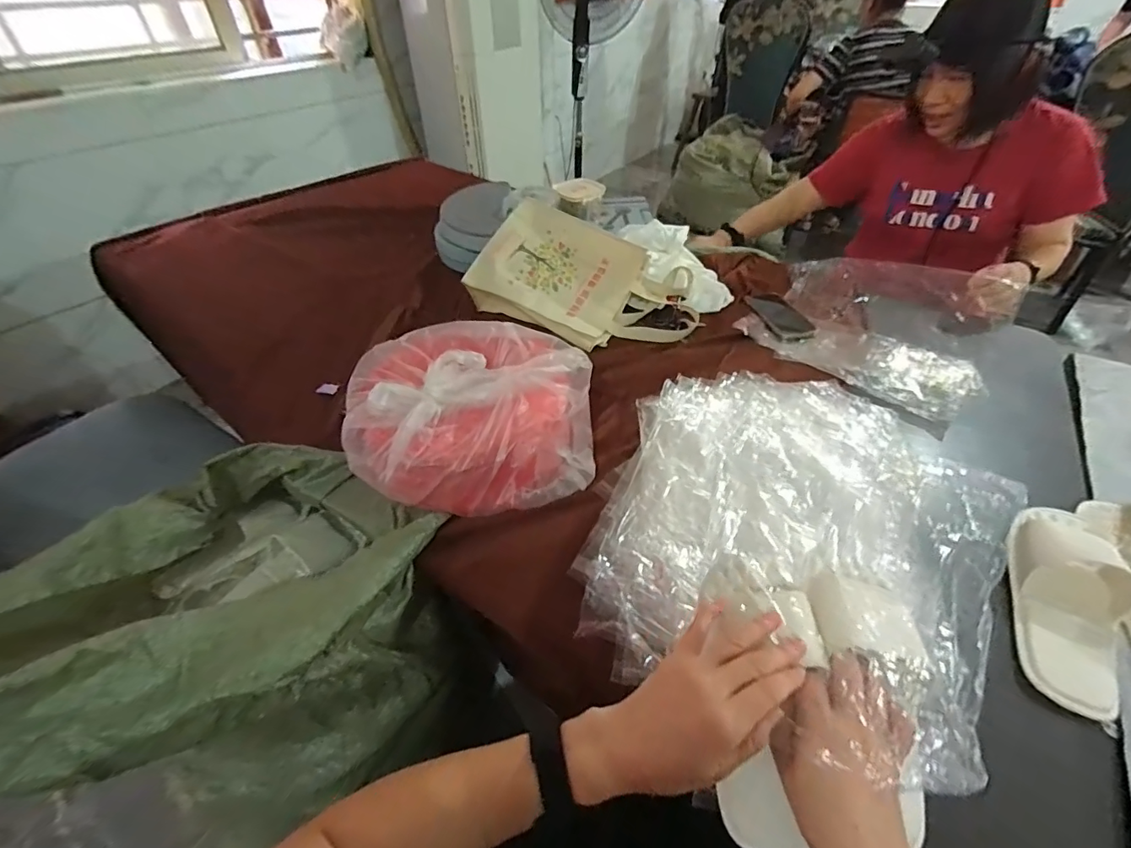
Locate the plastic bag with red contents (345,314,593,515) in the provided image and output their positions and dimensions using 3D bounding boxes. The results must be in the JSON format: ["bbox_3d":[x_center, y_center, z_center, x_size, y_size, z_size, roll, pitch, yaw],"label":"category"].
[{"bbox_3d":[-0.126,-0.015,0.673,0.329,0.131,0.248,-9,45,-9],"label":"plastic bag with red contents"}]

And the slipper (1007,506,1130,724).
[{"bbox_3d":[0.573,0.194,0.554,0.106,0.052,0.258,23,48,22],"label":"slipper"}]

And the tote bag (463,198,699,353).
[{"bbox_3d":[0.045,-0.278,0.979,0.438,0.053,0.264,27,73,3],"label":"tote bag"}]

